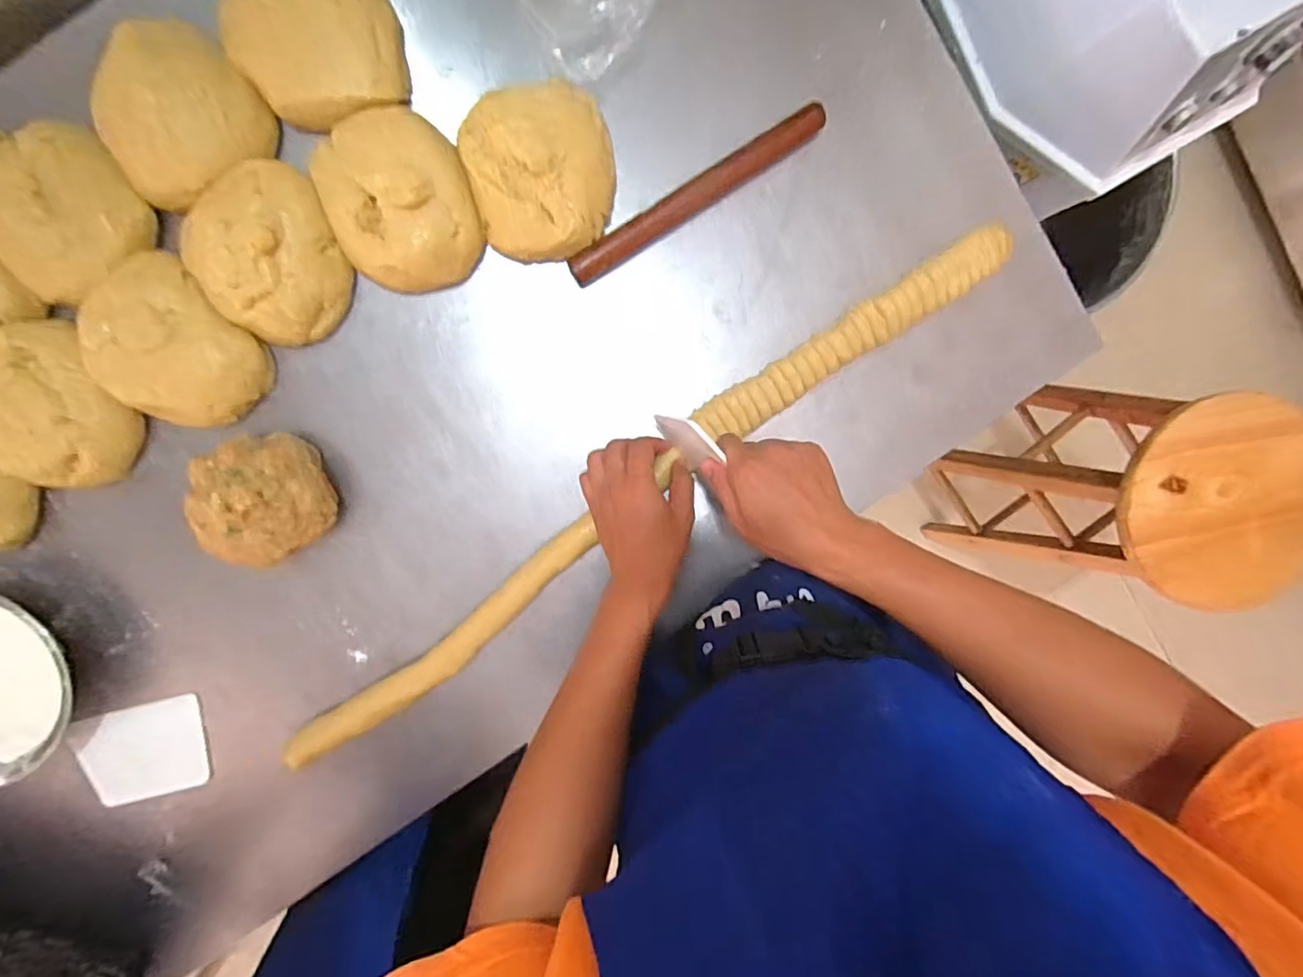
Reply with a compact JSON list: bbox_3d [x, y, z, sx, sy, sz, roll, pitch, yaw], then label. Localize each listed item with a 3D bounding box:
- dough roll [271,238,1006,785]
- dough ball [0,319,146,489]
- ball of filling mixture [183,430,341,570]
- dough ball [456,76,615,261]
[{"bbox_3d":[-0.011,0.013,0.585,0.872,0.043,0.067,-38,98,1],"label":"dough roll"},{"bbox_3d":[-0.544,-0.068,0.520,0.122,0.043,0.142,-26,98,-1],"label":"dough ball"},{"bbox_3d":[-0.356,0.009,0.535,0.103,0.077,0.105,-1,97,-4],"label":"ball of filling mixture"},{"bbox_3d":[-0.097,-0.288,0.526,0.129,0.059,0.141,-1,97,-4],"label":"dough ball"}]

